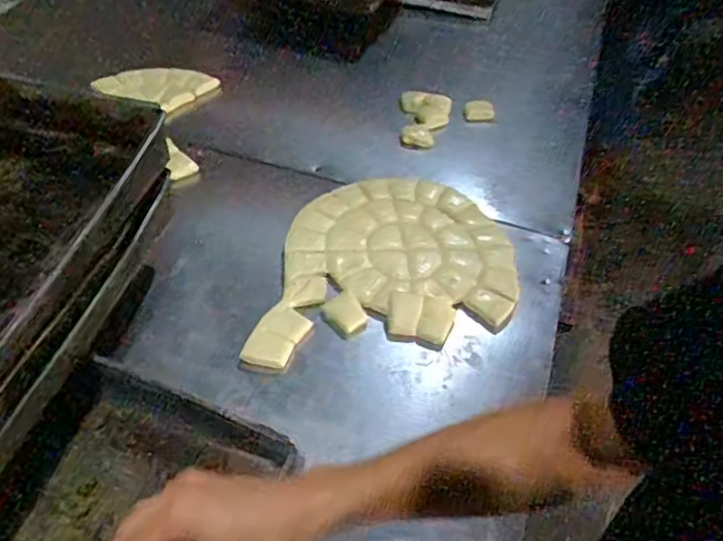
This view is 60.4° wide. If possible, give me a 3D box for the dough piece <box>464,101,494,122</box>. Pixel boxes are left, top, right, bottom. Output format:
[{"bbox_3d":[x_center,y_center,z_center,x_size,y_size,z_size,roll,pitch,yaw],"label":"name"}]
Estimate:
[{"bbox_3d":[0.208,-0.281,1.087,0.051,0.040,0.018,11,47,4],"label":"dough piece"}]

